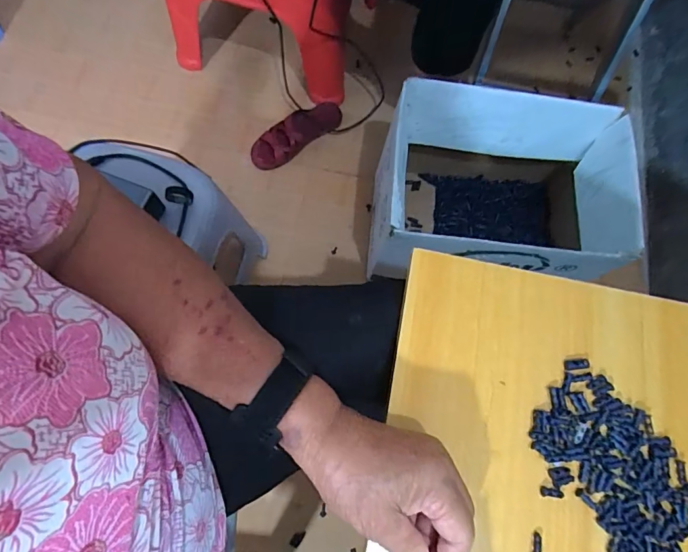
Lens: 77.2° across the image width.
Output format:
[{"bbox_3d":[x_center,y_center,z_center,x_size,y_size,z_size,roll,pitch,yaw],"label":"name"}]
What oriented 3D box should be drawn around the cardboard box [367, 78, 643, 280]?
[{"bbox_3d":[0.282,-0.134,0.825,0.427,0.315,0.291,6,72,0],"label":"cardboard box"}]

